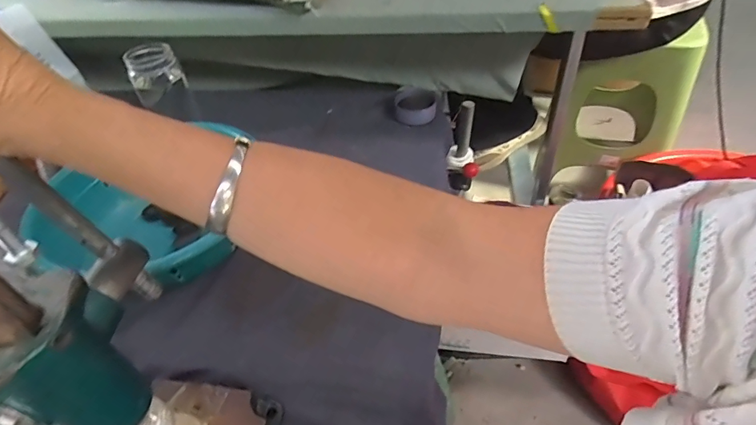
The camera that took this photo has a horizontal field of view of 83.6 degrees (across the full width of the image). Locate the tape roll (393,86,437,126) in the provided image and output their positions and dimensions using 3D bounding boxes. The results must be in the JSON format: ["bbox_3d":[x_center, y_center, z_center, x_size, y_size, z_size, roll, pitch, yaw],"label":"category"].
[{"bbox_3d":[0.061,-0.177,0.696,0.068,0.034,0.068,-3,44,3],"label":"tape roll"}]

